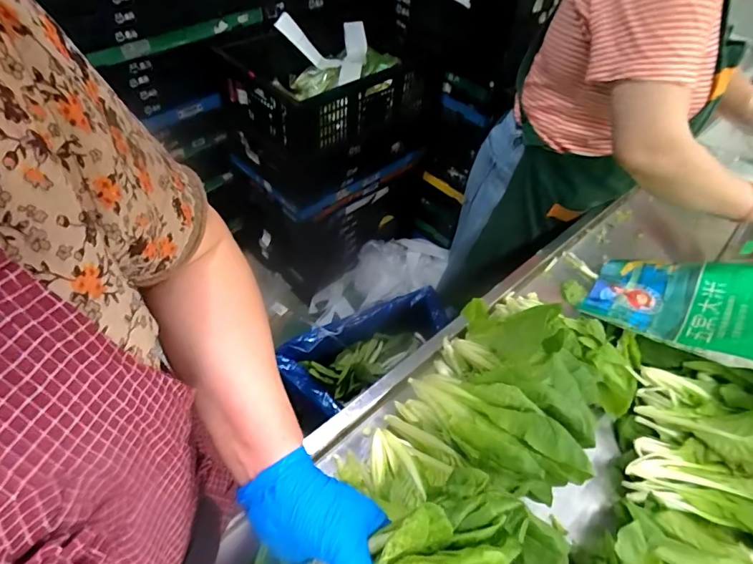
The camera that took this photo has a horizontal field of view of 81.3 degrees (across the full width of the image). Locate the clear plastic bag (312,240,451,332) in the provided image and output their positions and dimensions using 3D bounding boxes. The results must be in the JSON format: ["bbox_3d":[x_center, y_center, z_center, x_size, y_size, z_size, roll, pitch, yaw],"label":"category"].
[{"bbox_3d":[0.030,-0.013,1.719,0.239,0.186,0.609,38,56,24],"label":"clear plastic bag"}]

